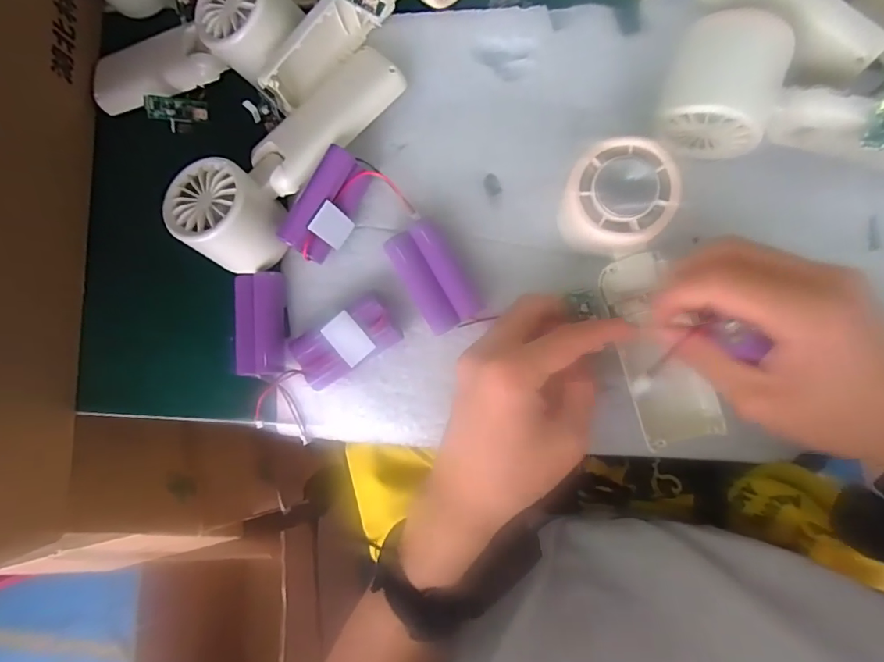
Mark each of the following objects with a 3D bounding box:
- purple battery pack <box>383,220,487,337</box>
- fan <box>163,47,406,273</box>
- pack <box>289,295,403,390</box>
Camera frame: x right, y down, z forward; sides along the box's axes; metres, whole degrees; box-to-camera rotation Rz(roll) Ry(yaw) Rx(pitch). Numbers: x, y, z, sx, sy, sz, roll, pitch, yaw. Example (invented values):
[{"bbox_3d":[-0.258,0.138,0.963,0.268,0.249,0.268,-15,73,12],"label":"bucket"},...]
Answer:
[{"bbox_3d":[-0.004,-0.034,0.294,0.034,0.016,0.067,-29,85,6],"label":"purple battery pack"},{"bbox_3d":[-0.093,-0.112,0.290,0.062,0.051,0.158,43,94,7],"label":"fan"},{"bbox_3d":[-0.060,0.007,0.299,0.064,0.023,0.032,-31,85,6],"label":"pack"}]

